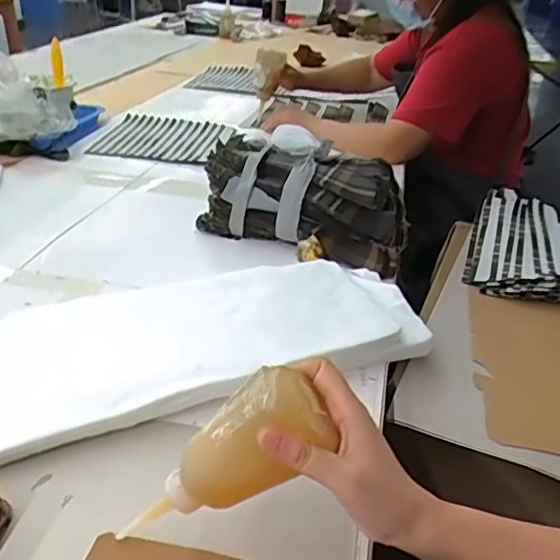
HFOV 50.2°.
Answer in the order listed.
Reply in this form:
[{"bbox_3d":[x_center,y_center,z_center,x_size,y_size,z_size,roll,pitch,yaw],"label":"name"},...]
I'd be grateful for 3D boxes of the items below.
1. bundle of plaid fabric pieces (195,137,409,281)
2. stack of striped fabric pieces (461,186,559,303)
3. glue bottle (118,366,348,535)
[{"bbox_3d":[0.035,-0.108,0.836,0.292,0.112,0.138,14,32,18],"label":"bundle of plaid fabric pieces"},{"bbox_3d":[0.354,-0.055,0.877,0.152,0.043,0.290,10,31,12],"label":"stack of striped fabric pieces"},{"bbox_3d":[-0.039,0.122,0.394,0.149,0.052,0.048,-42,33,11],"label":"glue bottle"}]

